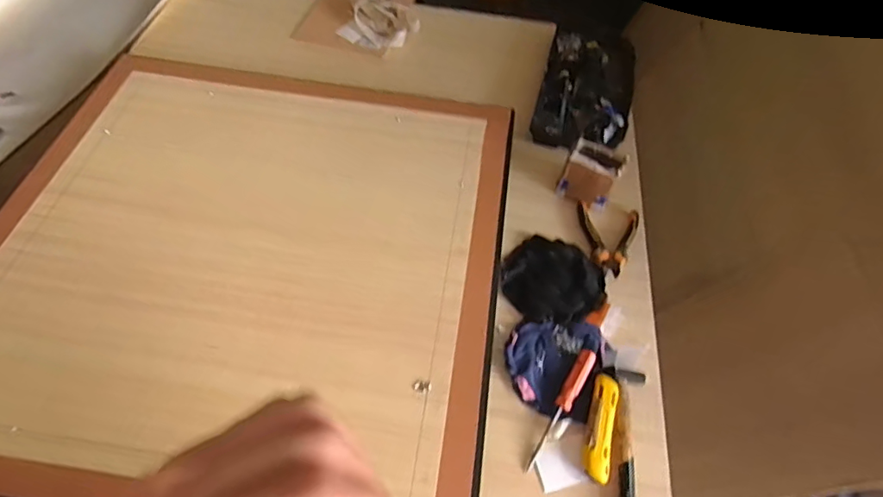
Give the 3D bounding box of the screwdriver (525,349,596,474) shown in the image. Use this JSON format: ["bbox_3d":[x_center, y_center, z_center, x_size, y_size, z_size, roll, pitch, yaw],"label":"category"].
[{"bbox_3d":[0.156,0.206,0.678,0.021,0.027,0.173,28,60,16],"label":"screwdriver"}]

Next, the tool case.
[{"bbox_3d":[0.292,-0.323,1.044,0.175,0.037,0.336,14,57,8],"label":"tool case"}]

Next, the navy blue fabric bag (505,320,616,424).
[{"bbox_3d":[0.157,0.151,0.716,0.131,0.017,0.142,28,60,16],"label":"navy blue fabric bag"}]

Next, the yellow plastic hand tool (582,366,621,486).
[{"bbox_3d":[0.206,0.222,0.674,0.035,0.026,0.144,15,57,8],"label":"yellow plastic hand tool"}]

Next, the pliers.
[{"bbox_3d":[0.271,-0.012,0.839,0.098,0.012,0.140,8,56,3],"label":"pliers"}]

